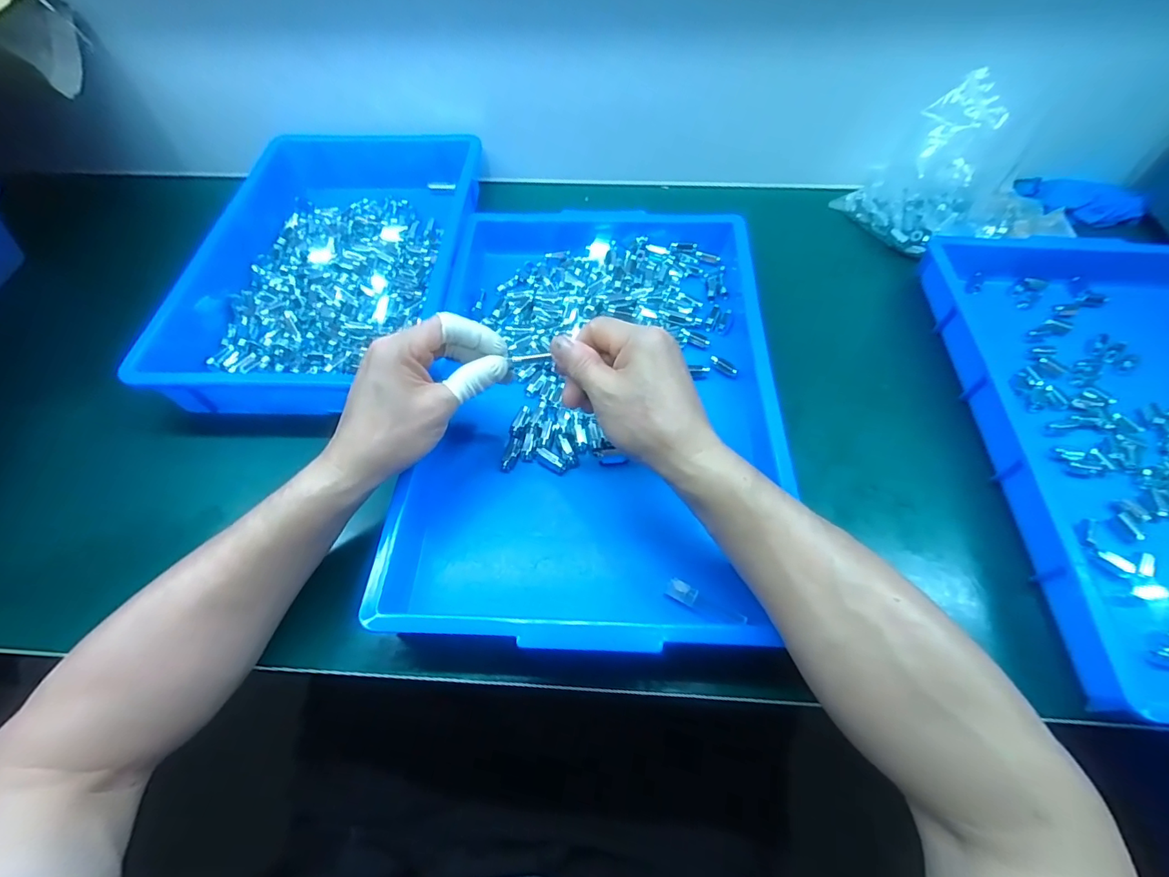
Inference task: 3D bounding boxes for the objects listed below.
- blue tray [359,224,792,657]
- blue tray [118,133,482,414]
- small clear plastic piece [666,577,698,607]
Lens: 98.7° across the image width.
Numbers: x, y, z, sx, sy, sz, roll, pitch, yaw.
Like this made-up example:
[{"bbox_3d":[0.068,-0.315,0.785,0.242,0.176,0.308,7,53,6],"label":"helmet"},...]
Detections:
[{"bbox_3d":[0.011,-0.045,0.432,0.286,0.062,0.427,3,59,2],"label":"blue tray"},{"bbox_3d":[-0.245,-0.186,0.519,0.248,0.072,0.368,0,59,0],"label":"blue tray"},{"bbox_3d":[0.068,0.107,0.351,0.020,0.007,0.013,27,63,16],"label":"small clear plastic piece"}]

